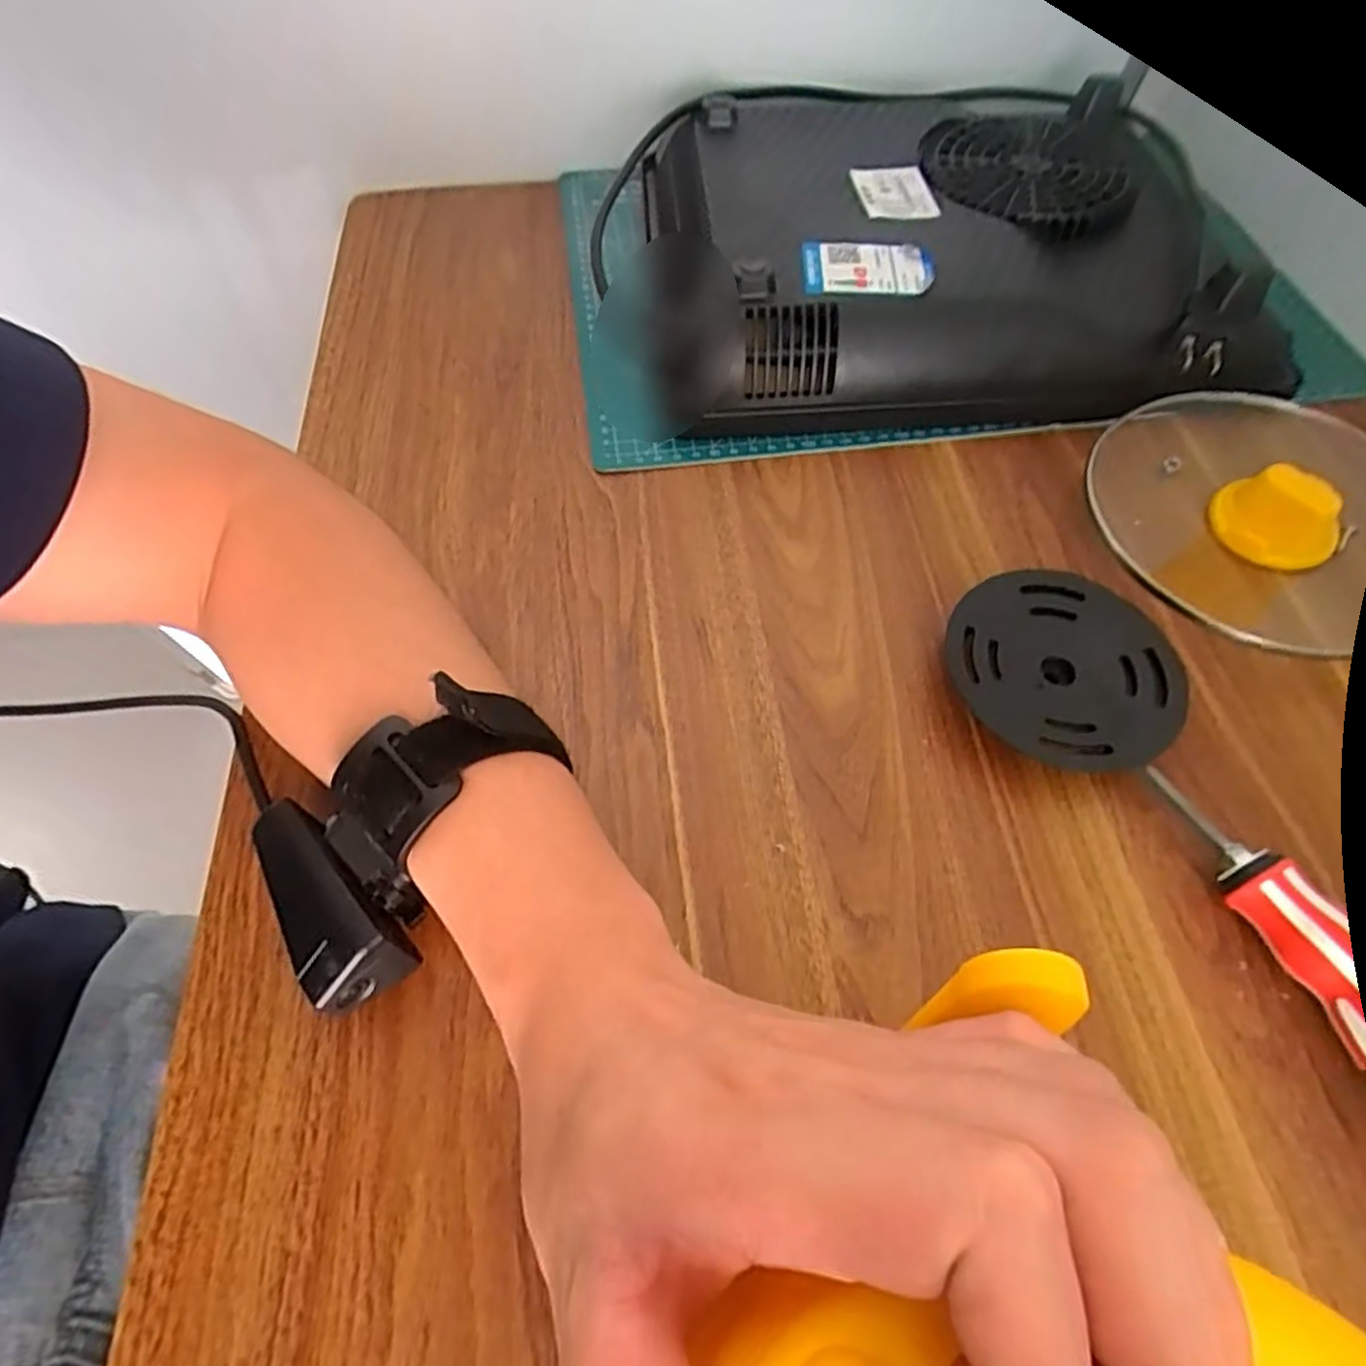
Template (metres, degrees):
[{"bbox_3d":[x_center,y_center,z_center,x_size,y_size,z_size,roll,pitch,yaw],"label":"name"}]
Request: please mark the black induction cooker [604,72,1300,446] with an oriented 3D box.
[{"bbox_3d":[0.141,-0.266,0.448,0.338,0.061,0.288,-1,59,0],"label":"black induction cooker"}]

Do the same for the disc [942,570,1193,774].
[{"bbox_3d":[0.159,-0.005,0.318,0.098,0.019,0.088,-5,59,-3],"label":"disc"}]

